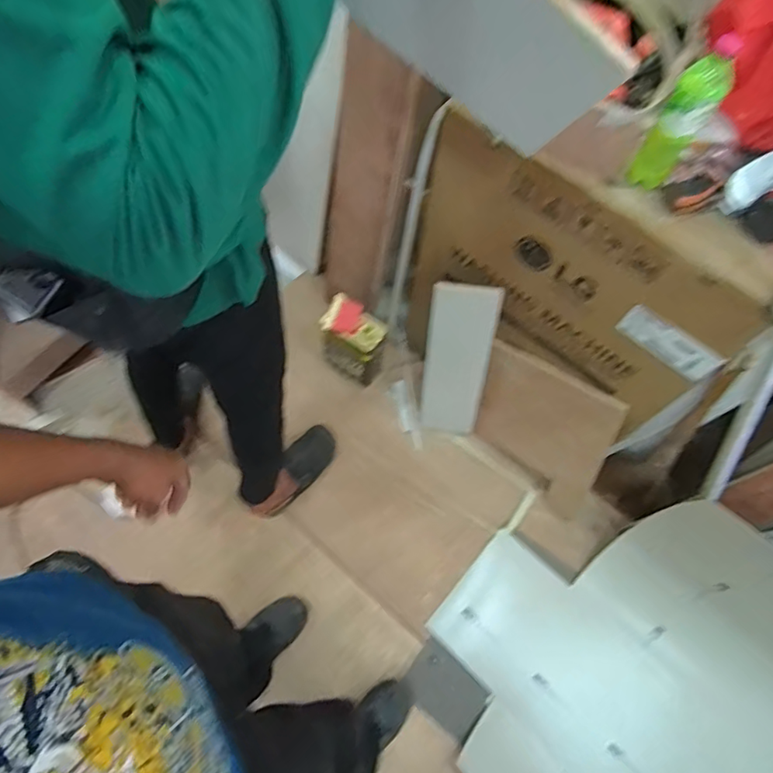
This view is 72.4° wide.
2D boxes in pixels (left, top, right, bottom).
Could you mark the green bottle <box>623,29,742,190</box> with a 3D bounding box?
[{"bbox_3d":[0.433,-0.387,0.780,0.062,0.214,0.067,34,68,12],"label":"green bottle"}]

